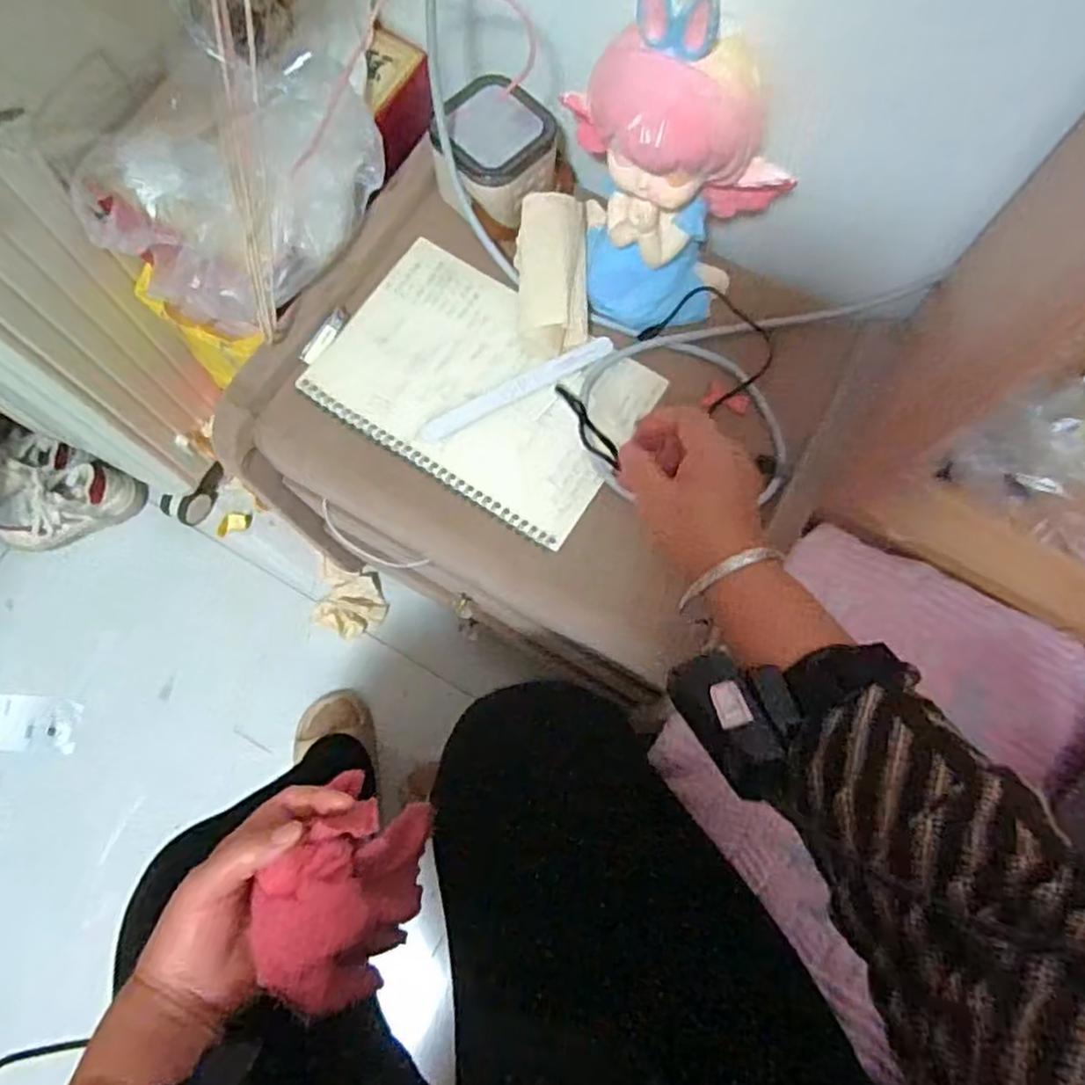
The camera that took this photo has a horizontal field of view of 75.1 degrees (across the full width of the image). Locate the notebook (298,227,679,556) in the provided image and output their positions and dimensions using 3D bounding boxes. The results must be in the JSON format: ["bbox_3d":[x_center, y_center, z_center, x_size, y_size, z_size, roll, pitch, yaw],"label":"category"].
[{"bbox_3d":[-0.048,-0.128,0.573,0.247,0.013,0.169,33,78,8],"label":"notebook"}]

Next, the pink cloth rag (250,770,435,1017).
[{"bbox_3d":[-0.114,0.201,0.411,0.077,0.087,0.098,21,76,5],"label":"pink cloth rag"}]

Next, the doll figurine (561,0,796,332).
[{"bbox_3d":[0.085,-0.252,0.488,0.154,0.221,0.089,21,76,5],"label":"doll figurine"}]

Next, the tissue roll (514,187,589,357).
[{"bbox_3d":[0.008,-0.218,0.571,0.057,0.041,0.131,0,76,-1],"label":"tissue roll"}]

